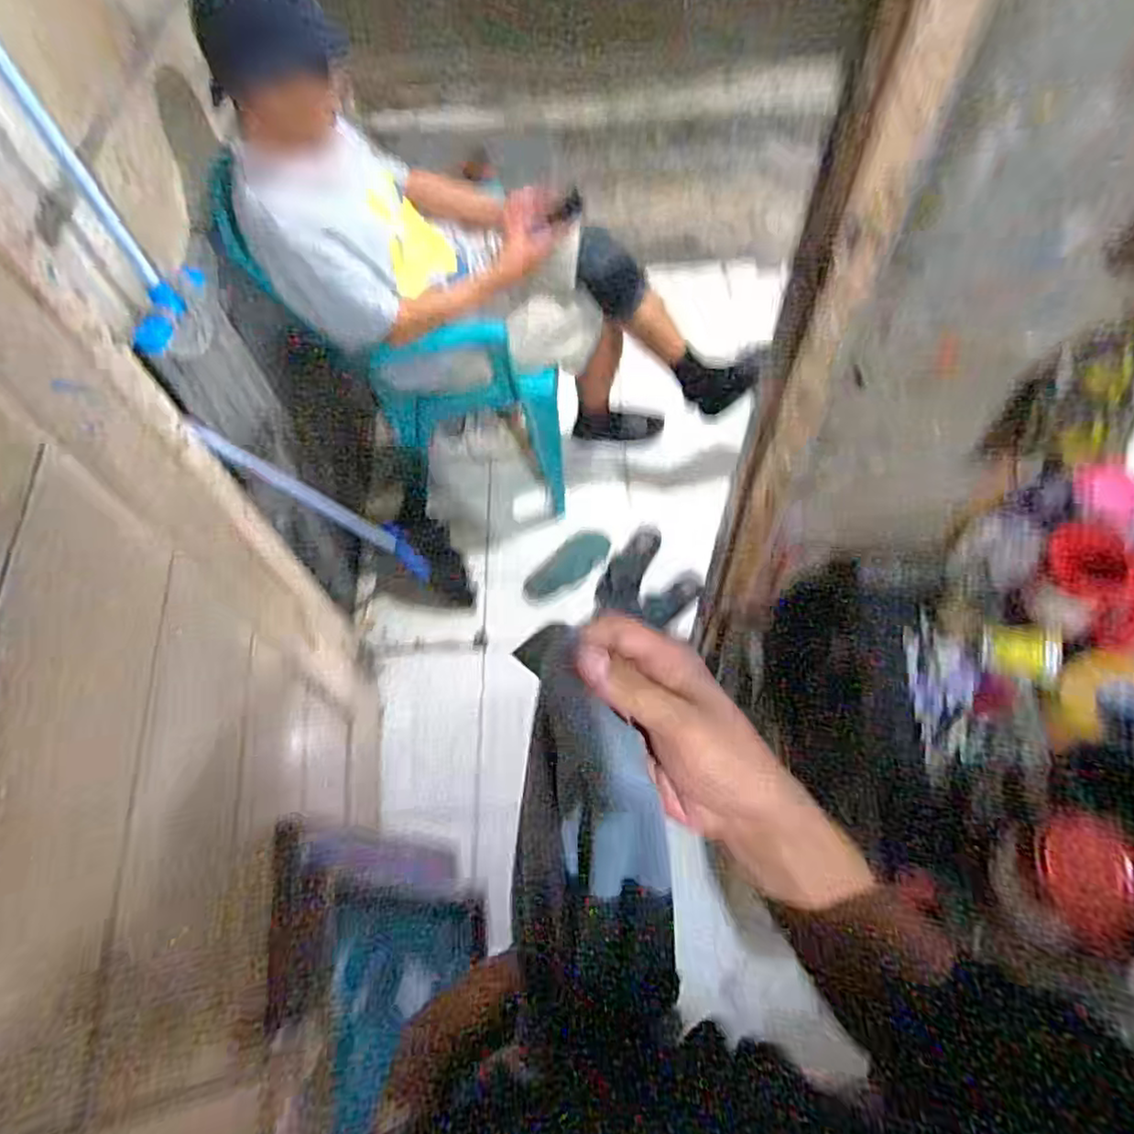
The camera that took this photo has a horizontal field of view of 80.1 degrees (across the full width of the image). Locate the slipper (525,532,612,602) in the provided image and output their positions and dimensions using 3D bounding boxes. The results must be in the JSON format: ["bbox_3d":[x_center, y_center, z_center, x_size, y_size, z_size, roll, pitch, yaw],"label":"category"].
[{"bbox_3d":[0.001,-0.002,1.770,0.250,0.042,0.105,-37,64,-17],"label":"slipper"}]

